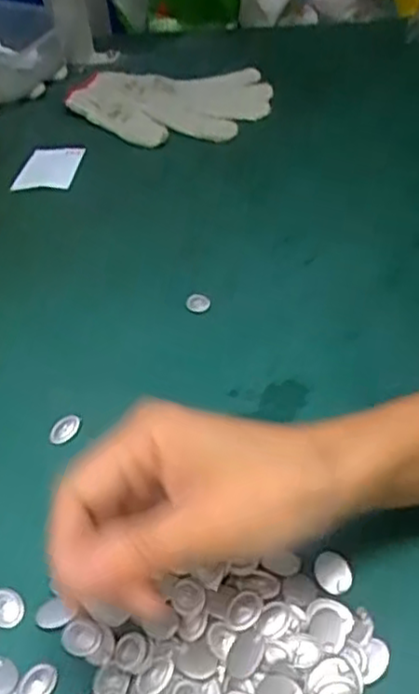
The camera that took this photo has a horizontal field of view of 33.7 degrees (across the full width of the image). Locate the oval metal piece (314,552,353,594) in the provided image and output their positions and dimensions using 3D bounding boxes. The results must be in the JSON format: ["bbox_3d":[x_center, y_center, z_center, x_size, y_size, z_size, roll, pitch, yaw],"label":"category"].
[{"bbox_3d":[0.056,0.101,0.310,0.016,0.005,0.018,-1,42,7],"label":"oval metal piece"}]

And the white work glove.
[{"bbox_3d":[-0.042,-0.249,0.701,0.202,0.019,0.146,-2,42,6],"label":"white work glove"}]

